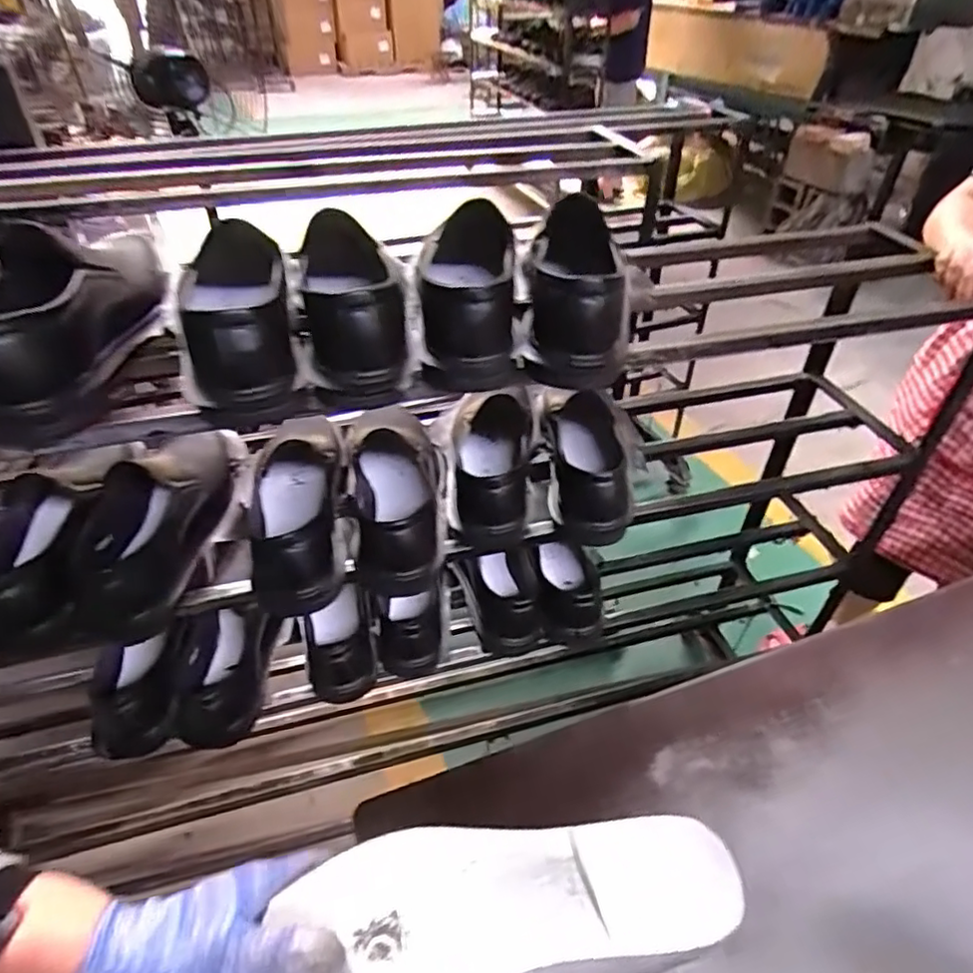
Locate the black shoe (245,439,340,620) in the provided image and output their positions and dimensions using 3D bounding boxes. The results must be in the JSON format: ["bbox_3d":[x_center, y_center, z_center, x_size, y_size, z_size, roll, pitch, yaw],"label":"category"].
[{"bbox_3d":[-0.216,0.030,0.684,0.092,0.099,0.234,-12,43,-14],"label":"black shoe"}]

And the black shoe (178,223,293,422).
[{"bbox_3d":[-0.219,-0.161,0.538,0.094,0.090,0.246,-15,43,-16],"label":"black shoe"}]

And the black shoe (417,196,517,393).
[{"bbox_3d":[-0.018,-0.187,0.582,0.093,0.093,0.216,-3,41,-3],"label":"black shoe"}]

